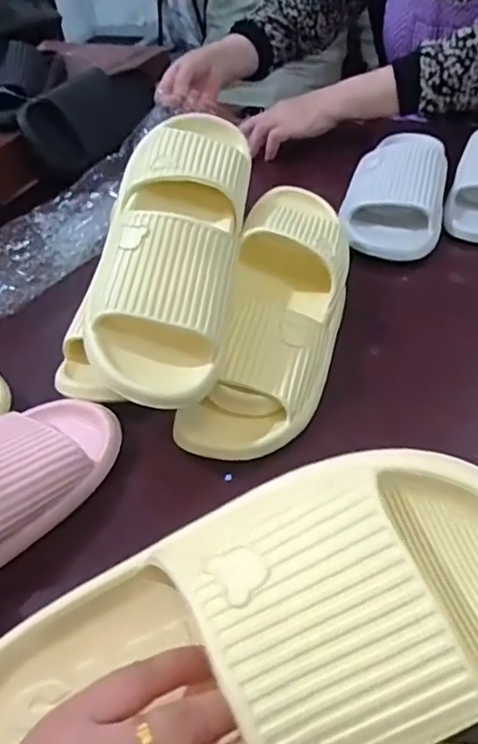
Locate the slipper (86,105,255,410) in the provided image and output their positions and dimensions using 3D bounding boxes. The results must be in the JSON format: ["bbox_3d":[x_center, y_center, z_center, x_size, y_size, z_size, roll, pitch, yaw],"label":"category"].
[{"bbox_3d":[-0.053,-0.111,0.477,0.123,0.082,0.288,2,60,10],"label":"slipper"}]

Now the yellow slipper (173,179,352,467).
[{"bbox_3d":[0.034,-0.063,0.517,0.104,0.070,0.295,8,58,15],"label":"yellow slipper"}]

